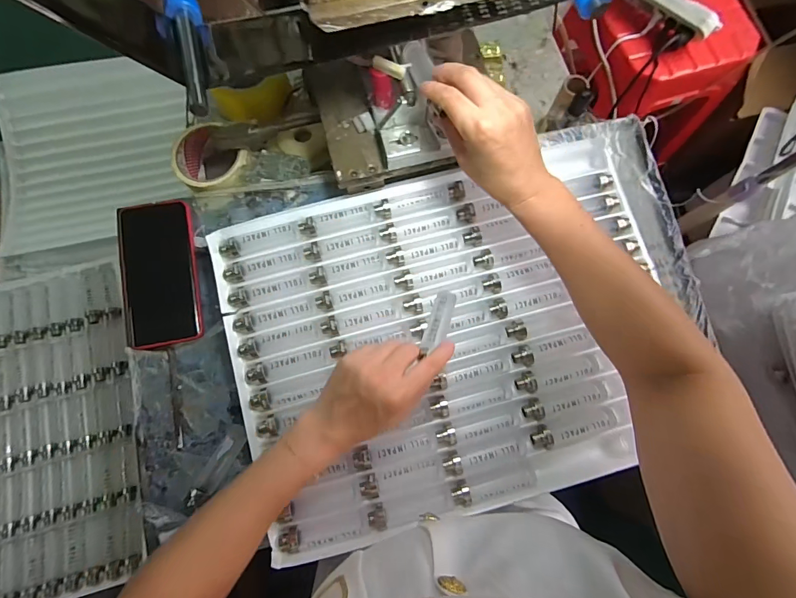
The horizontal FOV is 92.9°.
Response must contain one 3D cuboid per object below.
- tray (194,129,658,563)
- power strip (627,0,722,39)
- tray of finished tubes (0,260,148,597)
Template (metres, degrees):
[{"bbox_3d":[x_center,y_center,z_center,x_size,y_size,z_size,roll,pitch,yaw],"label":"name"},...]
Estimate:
[{"bbox_3d":[0.063,0.030,0.397,0.453,0.028,0.338,-15,78,-4],"label":"tray"},{"bbox_3d":[0.512,-0.557,0.720,0.193,0.064,0.047,42,81,8],"label":"power strip"},{"bbox_3d":[-0.549,0.190,0.536,0.336,0.023,0.450,-14,78,-4],"label":"tray of finished tubes"}]

